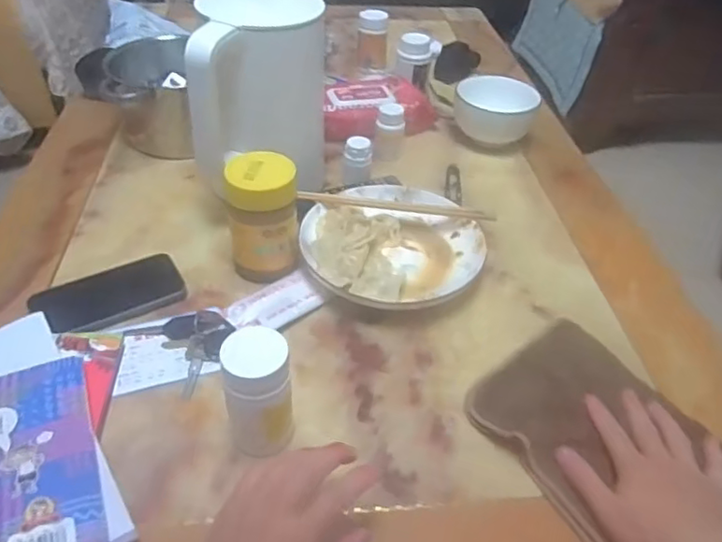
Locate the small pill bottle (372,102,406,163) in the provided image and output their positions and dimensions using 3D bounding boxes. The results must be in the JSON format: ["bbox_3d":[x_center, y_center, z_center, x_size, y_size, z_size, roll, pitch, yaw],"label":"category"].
[{"bbox_3d":[0.039,-0.192,0.832,0.041,0.072,0.036,5,42,3],"label":"small pill bottle"}]

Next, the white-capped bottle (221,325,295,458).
[{"bbox_3d":[-0.080,0.097,0.476,0.048,0.095,0.054,-4,42,-7],"label":"white-capped bottle"}]

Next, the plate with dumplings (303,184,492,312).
[{"bbox_3d":[0.035,-0.036,0.684,0.196,0.034,0.184,1,42,-1],"label":"plate with dumplings"}]

